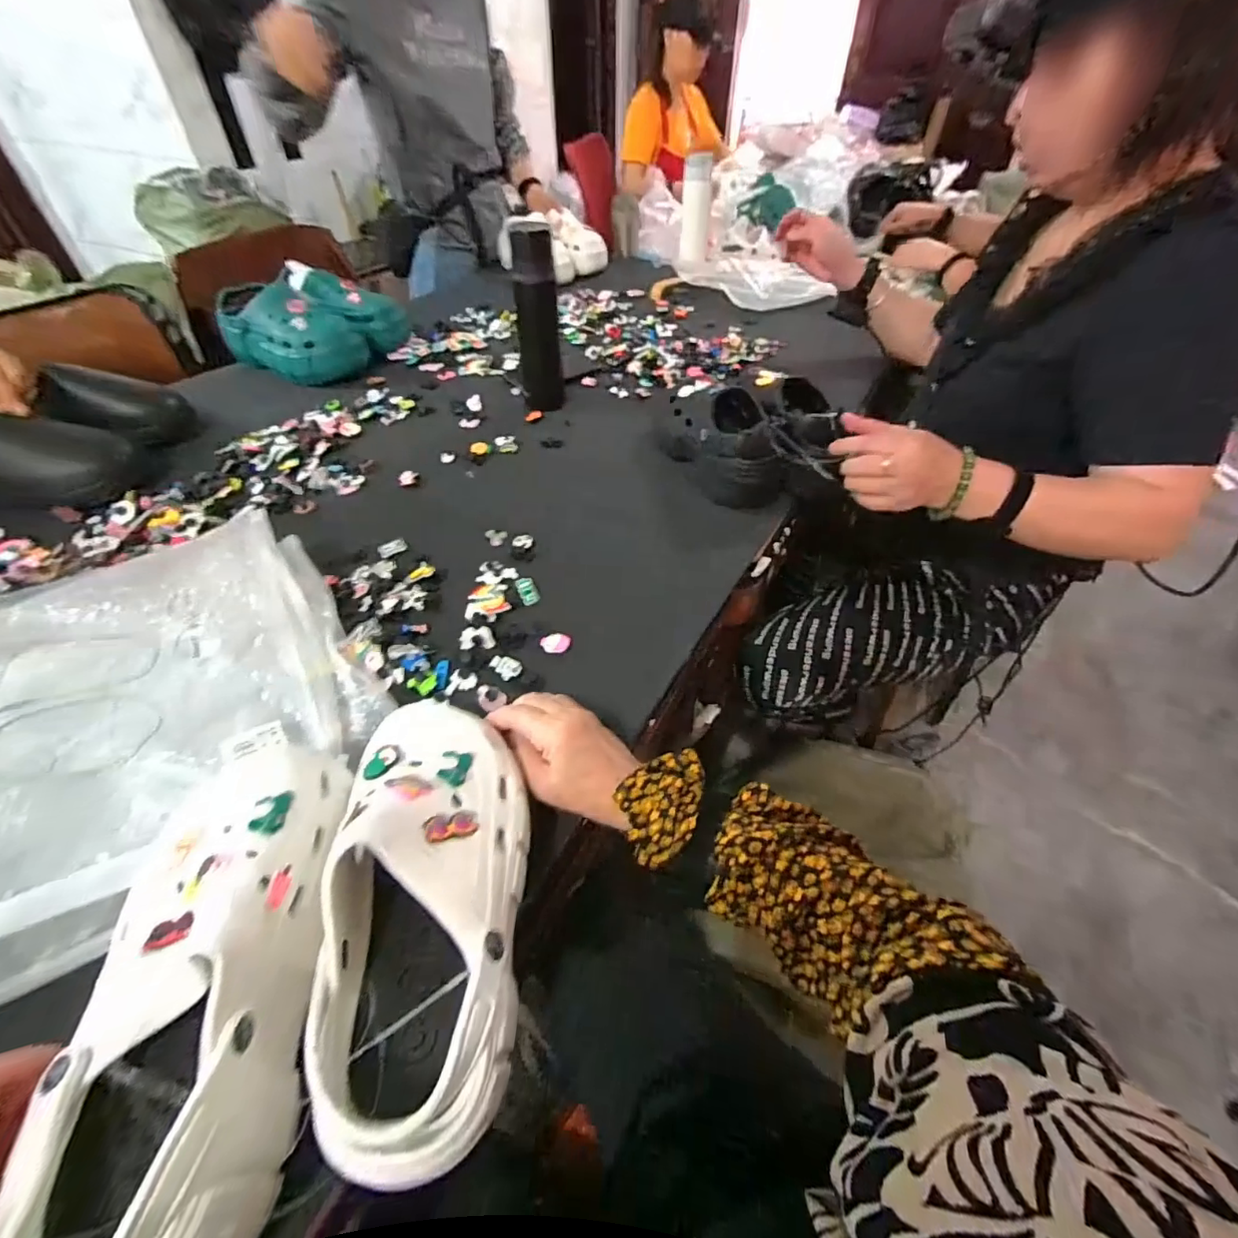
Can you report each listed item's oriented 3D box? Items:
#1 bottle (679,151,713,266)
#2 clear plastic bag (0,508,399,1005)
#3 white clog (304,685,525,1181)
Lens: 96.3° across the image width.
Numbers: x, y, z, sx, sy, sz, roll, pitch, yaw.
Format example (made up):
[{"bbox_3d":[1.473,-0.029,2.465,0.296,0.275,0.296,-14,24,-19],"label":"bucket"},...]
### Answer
[{"bbox_3d":[0.177,-0.927,1.269,0.071,0.219,0.056,6,45,4],"label":"bottle"},{"bbox_3d":[-0.410,0.079,0.424,0.379,0.079,0.311,-28,52,-26],"label":"clear plastic bag"},{"bbox_3d":[-0.111,0.151,0.326,0.097,0.081,0.248,-6,48,-4],"label":"white clog"}]

